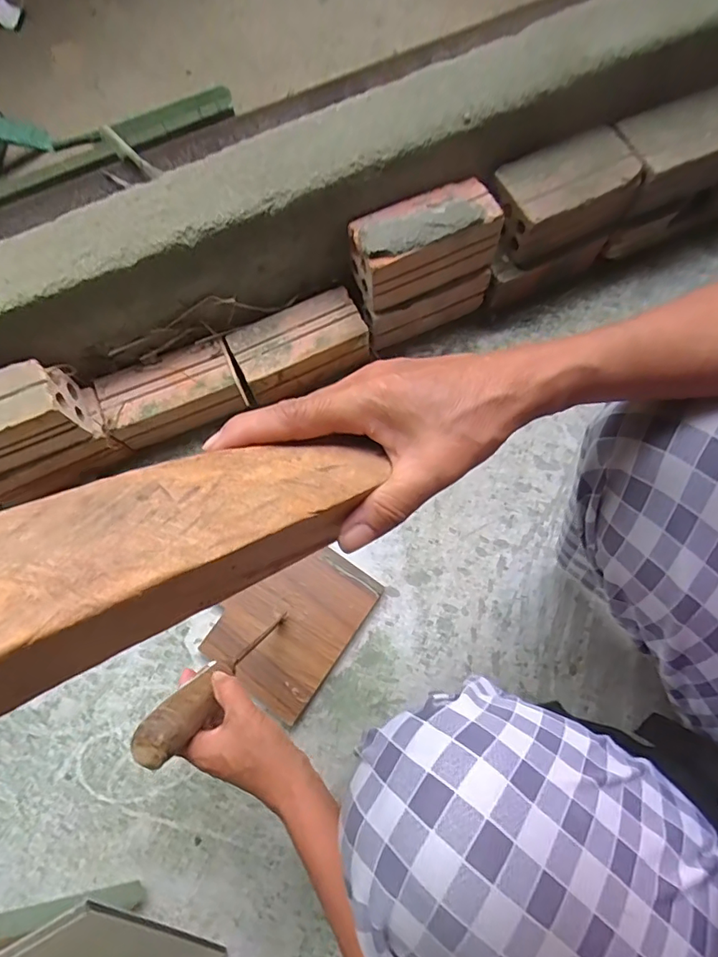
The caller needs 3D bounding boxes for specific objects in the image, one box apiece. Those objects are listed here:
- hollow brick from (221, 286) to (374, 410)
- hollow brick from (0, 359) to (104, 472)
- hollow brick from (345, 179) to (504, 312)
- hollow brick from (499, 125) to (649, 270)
[{"bbox_3d":[-0.076,-0.167,0.635,0.167,0.064,0.088,-25,74,-7],"label":"hollow brick"},{"bbox_3d":[-0.399,-0.063,0.546,0.179,0.070,0.080,-23,74,-6],"label":"hollow brick"},{"bbox_3d":[0.079,-0.280,0.584,0.171,0.083,0.077,-25,74,-7],"label":"hollow brick"},{"bbox_3d":[0.256,-0.358,0.623,0.177,0.078,0.106,-26,74,-7],"label":"hollow brick"}]

